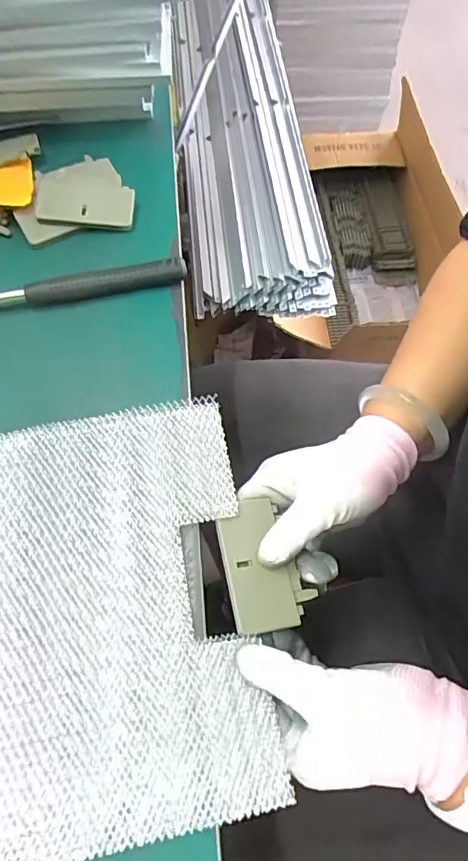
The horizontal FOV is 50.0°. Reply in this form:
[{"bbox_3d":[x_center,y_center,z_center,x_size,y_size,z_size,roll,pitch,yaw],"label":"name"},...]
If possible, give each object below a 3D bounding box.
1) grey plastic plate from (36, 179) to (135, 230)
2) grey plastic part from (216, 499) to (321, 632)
[{"bbox_3d":[-0.138,-0.211,0.462,0.086,0.012,0.053,-1,66,-3],"label":"grey plastic plate"},{"bbox_3d":[0.020,0.088,0.335,0.052,0.010,0.082,-11,66,-7],"label":"grey plastic part"}]

